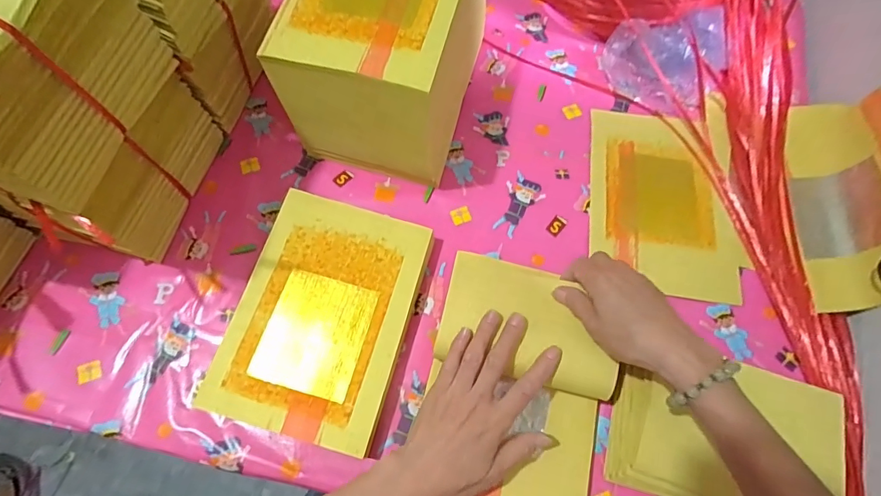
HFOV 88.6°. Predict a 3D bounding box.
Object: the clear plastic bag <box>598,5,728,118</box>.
[{"bbox_3d":[0.275,-0.231,0.542,0.142,0.102,0.089,15,69,3],"label":"clear plastic bag"}]

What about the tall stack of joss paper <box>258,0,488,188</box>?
[{"bbox_3d":[-0.054,-0.212,0.490,0.168,0.163,0.239,15,69,3],"label":"tall stack of joss paper"}]

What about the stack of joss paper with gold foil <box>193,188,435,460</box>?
[{"bbox_3d":[-0.115,0.066,0.451,0.162,0.030,0.225,16,69,3],"label":"stack of joss paper with gold foil"}]

